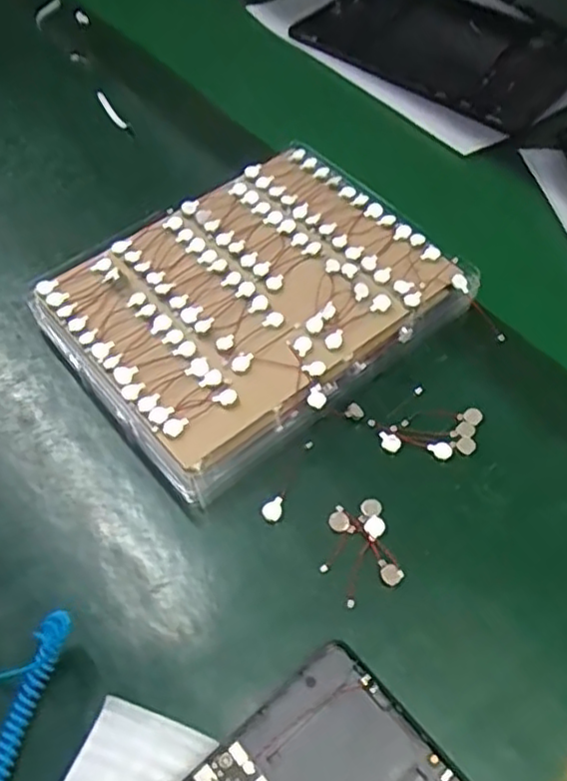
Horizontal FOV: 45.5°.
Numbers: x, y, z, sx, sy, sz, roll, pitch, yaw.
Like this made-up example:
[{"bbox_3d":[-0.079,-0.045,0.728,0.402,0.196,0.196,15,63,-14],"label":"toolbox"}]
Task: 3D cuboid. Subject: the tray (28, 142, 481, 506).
[{"bbox_3d":[-0.017,-0.052,0.398,0.210,0.040,0.167,-33,61,-20],"label":"tray"}]

